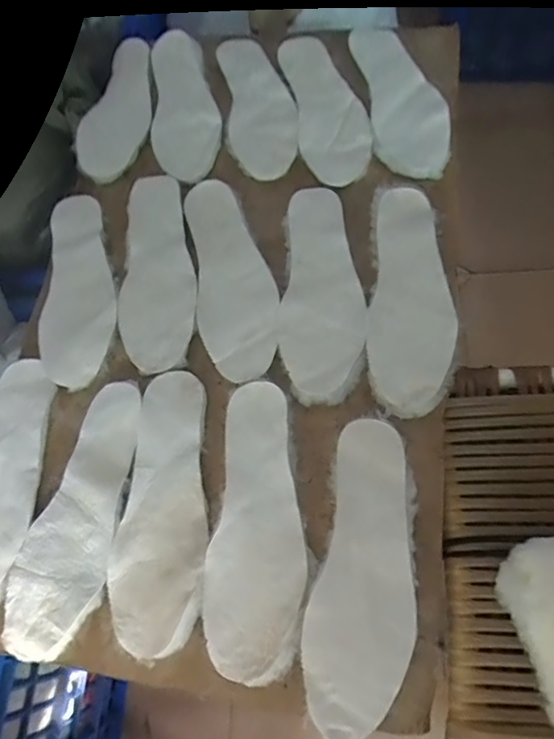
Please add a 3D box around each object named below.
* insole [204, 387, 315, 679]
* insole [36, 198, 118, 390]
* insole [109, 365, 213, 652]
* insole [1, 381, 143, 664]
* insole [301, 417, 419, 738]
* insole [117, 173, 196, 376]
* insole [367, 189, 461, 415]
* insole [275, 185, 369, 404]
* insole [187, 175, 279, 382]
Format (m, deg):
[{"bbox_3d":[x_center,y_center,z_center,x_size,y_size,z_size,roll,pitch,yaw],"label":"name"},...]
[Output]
[{"bbox_3d":[-0.015,0.139,0.494,0.090,0.014,0.257,2,67,9],"label":"insole"},{"bbox_3d":[-0.227,-0.099,0.615,0.085,0.010,0.244,-6,66,6],"label":"insole"},{"bbox_3d":[-0.105,0.126,0.507,0.086,0.009,0.257,3,67,9],"label":"insole"},{"bbox_3d":[-0.187,0.138,0.517,0.087,0.016,0.257,14,70,14],"label":"insole"},{"bbox_3d":[0.081,0.174,0.469,0.088,0.011,0.255,13,71,1],"label":"insole"},{"bbox_3d":[-0.137,-0.116,0.612,0.086,0.013,0.242,-6,70,7],"label":"insole"},{"bbox_3d":[0.143,-0.079,0.565,0.086,0.024,0.254,6,70,4],"label":"insole"},{"bbox_3d":[0.050,-0.088,0.579,0.088,0.015,0.252,0,67,8],"label":"insole"},{"bbox_3d":[-0.049,-0.110,0.595,0.088,0.012,0.256,-11,66,3],"label":"insole"}]

